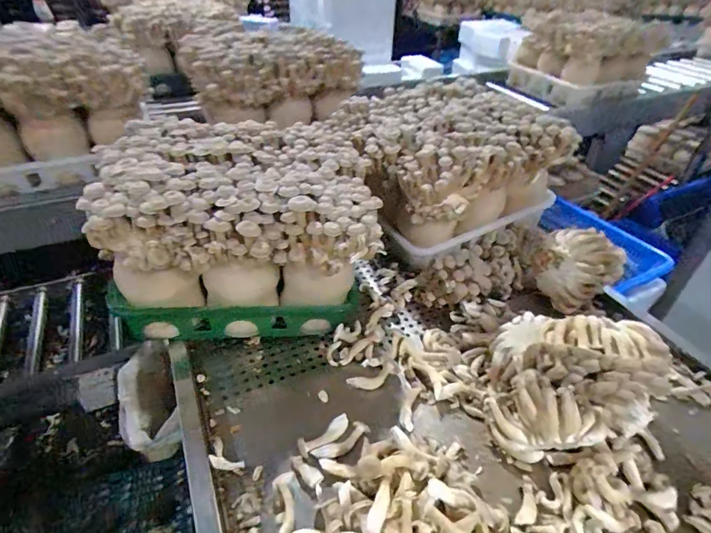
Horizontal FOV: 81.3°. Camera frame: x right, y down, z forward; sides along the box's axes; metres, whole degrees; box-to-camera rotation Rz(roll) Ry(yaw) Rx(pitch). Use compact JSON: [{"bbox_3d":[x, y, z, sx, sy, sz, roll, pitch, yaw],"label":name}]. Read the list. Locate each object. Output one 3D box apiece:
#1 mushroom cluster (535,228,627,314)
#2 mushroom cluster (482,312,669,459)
[{"bbox_3d":[0.456,0.008,0.864,0.154,0.158,0.095,30,46,30],"label":"mushroom cluster"},{"bbox_3d":[0.336,0.177,0.630,0.236,0.154,0.195,12,39,12],"label":"mushroom cluster"}]

